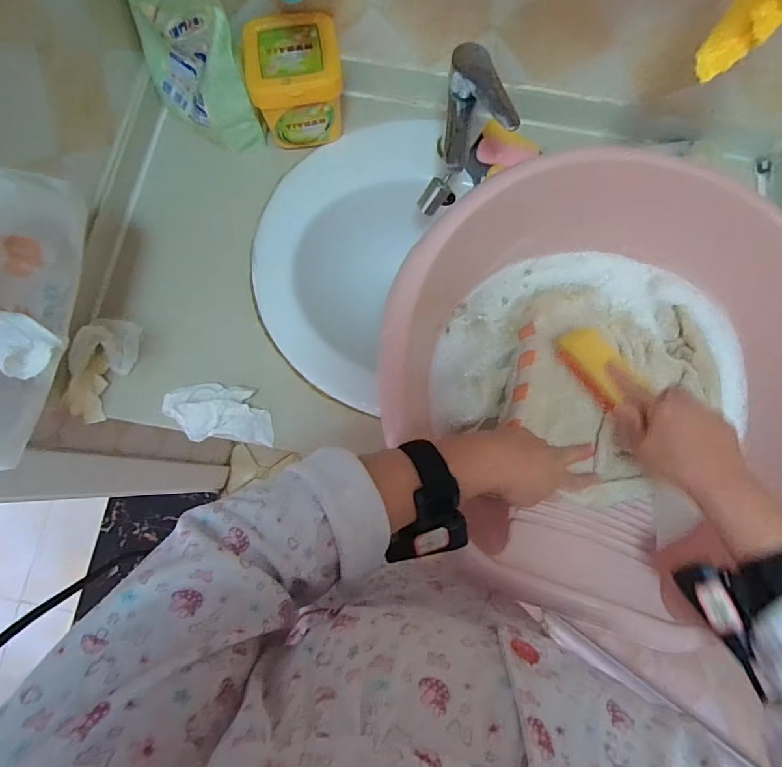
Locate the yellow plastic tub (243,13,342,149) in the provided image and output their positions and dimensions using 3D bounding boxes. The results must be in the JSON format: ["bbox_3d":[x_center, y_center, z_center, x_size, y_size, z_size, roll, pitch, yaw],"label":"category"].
[{"bbox_3d":[-0.124,-0.400,0.643,0.117,0.112,0.110,-7,79,-2],"label":"yellow plastic tub"}]

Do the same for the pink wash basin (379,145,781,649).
[{"bbox_3d":[0.238,-0.011,0.518,0.441,0.148,0.417,0,79,-1],"label":"pink wash basin"}]

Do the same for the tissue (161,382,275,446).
[{"bbox_3d":[-0.215,0.035,0.597,0.135,0.040,0.073,6,79,0],"label":"tissue"}]

